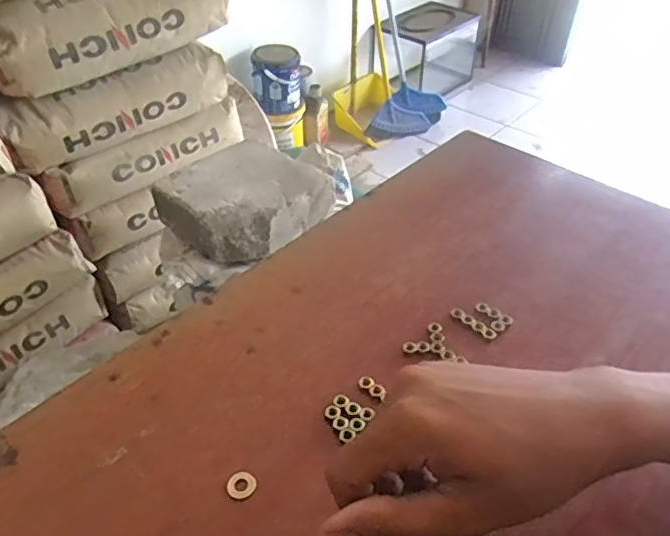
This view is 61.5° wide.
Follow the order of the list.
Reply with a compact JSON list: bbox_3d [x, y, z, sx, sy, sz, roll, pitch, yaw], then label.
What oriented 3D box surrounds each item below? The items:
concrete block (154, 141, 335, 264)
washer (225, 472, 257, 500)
[{"bbox_3d":[-0.135,-0.103,0.851,0.196,0.072,0.200,32,51,30],"label":"concrete block"},{"bbox_3d":[-0.058,0.132,0.346,0.017,0.004,0.017,0,42,0],"label":"washer"}]

